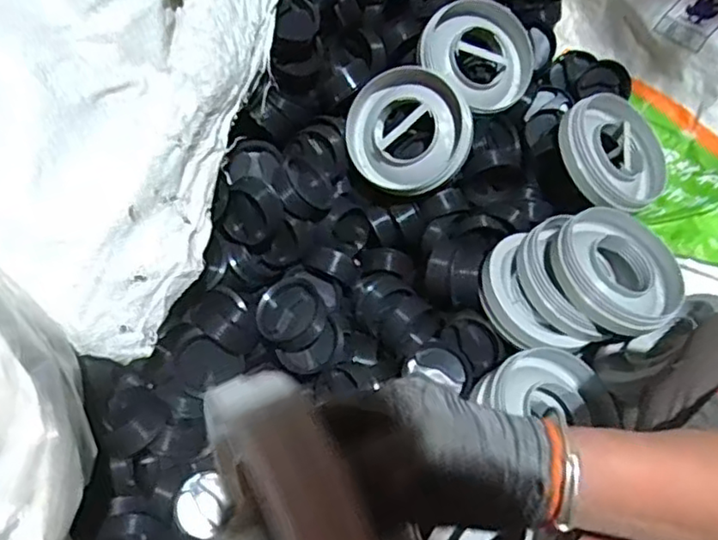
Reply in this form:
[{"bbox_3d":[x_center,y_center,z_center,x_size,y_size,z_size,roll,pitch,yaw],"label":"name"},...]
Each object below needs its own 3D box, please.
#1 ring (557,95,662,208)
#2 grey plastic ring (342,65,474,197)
[{"bbox_3d":[0.281,-0.134,0.711,0.132,0.027,0.129,8,72,-27],"label":"ring"},{"bbox_3d":[0.054,-0.150,0.697,0.128,0.038,0.128,2,97,13],"label":"grey plastic ring"}]

